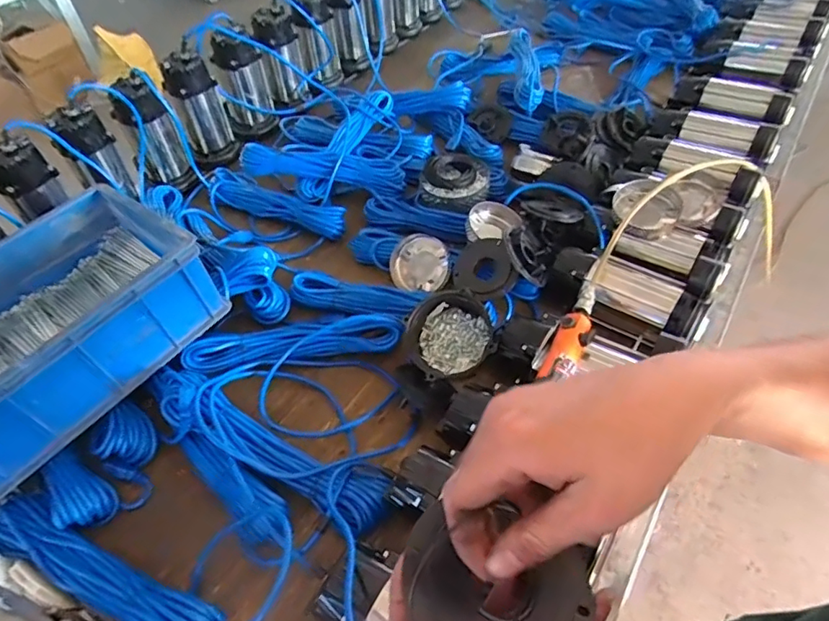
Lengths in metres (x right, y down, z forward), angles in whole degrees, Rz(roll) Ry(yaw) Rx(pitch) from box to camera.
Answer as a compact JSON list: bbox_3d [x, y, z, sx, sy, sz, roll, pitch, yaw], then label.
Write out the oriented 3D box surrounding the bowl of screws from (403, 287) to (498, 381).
[{"bbox_3d":[0.054,0.035,0.787,0.134,0.075,0.117,-9,48,-3],"label":"bowl of screws"}]

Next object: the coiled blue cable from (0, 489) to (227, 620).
[{"bbox_3d":[-0.374,0.298,0.609,0.351,0.046,0.065,17,52,19],"label":"coiled blue cable"}]

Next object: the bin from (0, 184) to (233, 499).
[{"bbox_3d":[-0.534,0.019,0.778,0.315,0.170,0.391,26,56,25],"label":"bin"}]

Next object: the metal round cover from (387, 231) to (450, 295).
[{"bbox_3d":[0.009,-0.083,0.933,0.110,0.101,0.020,1,17,20],"label":"metal round cover"}]

